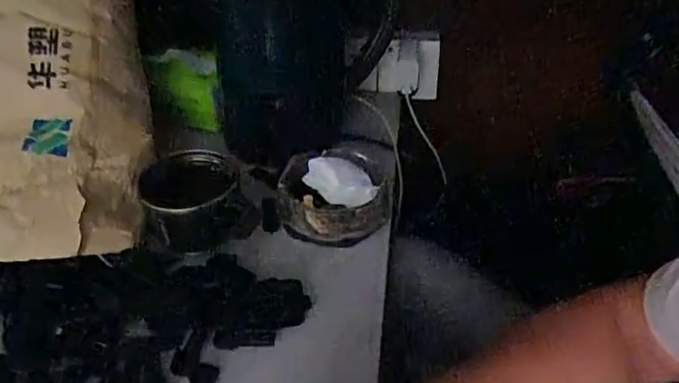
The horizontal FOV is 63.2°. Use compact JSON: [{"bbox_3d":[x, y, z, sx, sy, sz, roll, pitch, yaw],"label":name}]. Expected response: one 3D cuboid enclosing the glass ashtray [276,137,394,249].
[{"bbox_3d":[-0.003,0.004,0.577,0.119,0.059,0.106,-4,39,-4],"label":"glass ashtray"}]

